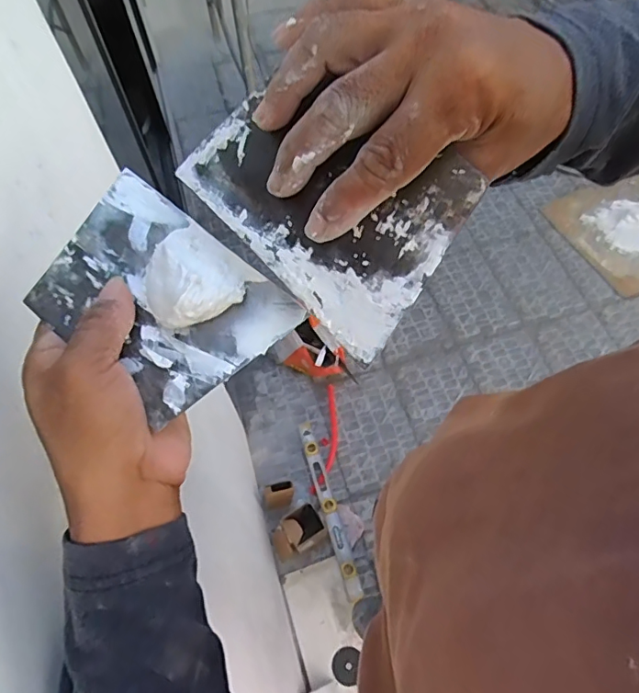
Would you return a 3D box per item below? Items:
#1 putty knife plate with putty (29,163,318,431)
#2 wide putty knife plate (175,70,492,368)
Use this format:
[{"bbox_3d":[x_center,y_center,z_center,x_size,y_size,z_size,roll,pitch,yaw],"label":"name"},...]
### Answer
[{"bbox_3d":[-0.091,-0.031,0.277,0.141,0.033,0.091,37,68,20],"label":"putty knife plate with putty"},{"bbox_3d":[0.001,-0.072,0.238,0.136,0.007,0.088,45,108,15],"label":"wide putty knife plate"}]

